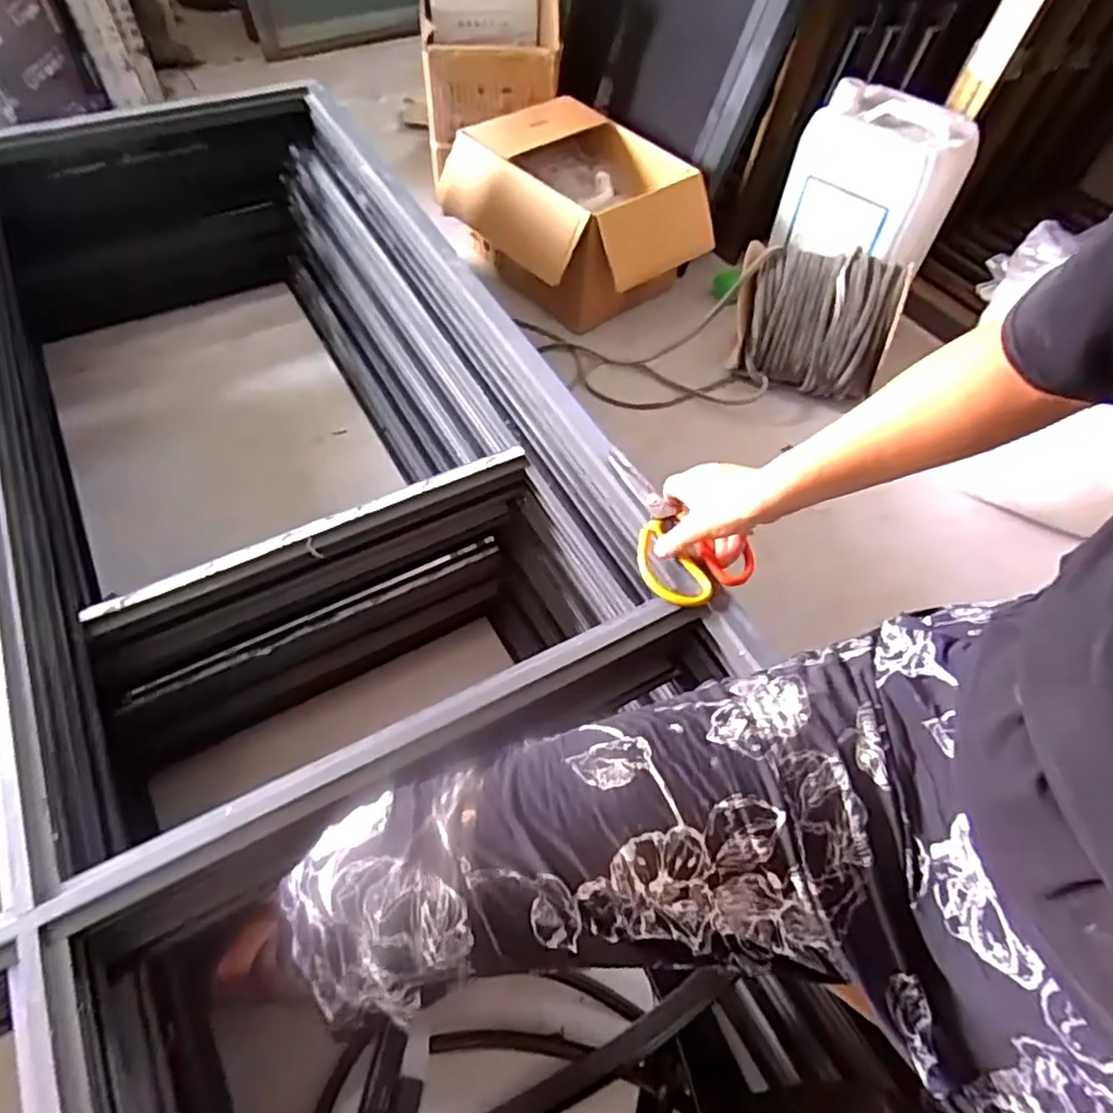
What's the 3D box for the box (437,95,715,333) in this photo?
[{"bbox_3d":[0.042,-0.703,1.449,0.439,0.269,0.453,-24,60,-19],"label":"box"}]

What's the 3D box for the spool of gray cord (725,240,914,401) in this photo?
[{"bbox_3d":[0.480,-0.441,1.300,0.283,0.209,0.197,14,55,6],"label":"spool of gray cord"}]

